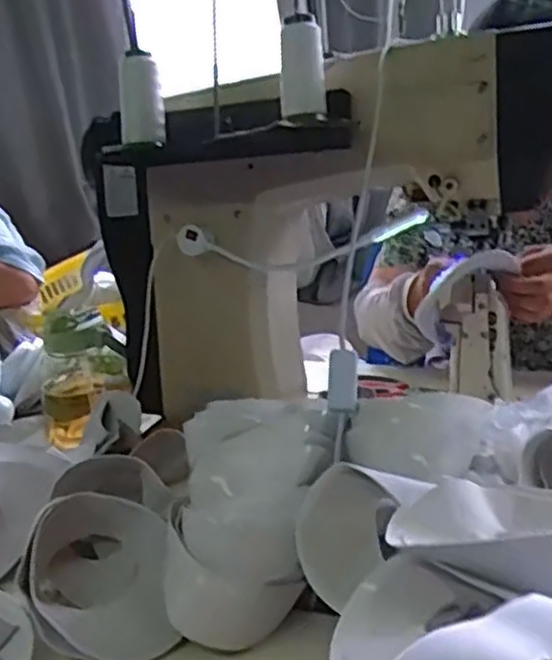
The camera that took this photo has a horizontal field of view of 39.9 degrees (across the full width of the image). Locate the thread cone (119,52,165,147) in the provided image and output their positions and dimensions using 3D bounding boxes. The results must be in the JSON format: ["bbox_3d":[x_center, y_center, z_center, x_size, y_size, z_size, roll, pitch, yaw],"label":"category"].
[{"bbox_3d":[-0.154,-0.260,0.856,0.050,0.096,0.044,-9,16,-9],"label":"thread cone"}]

